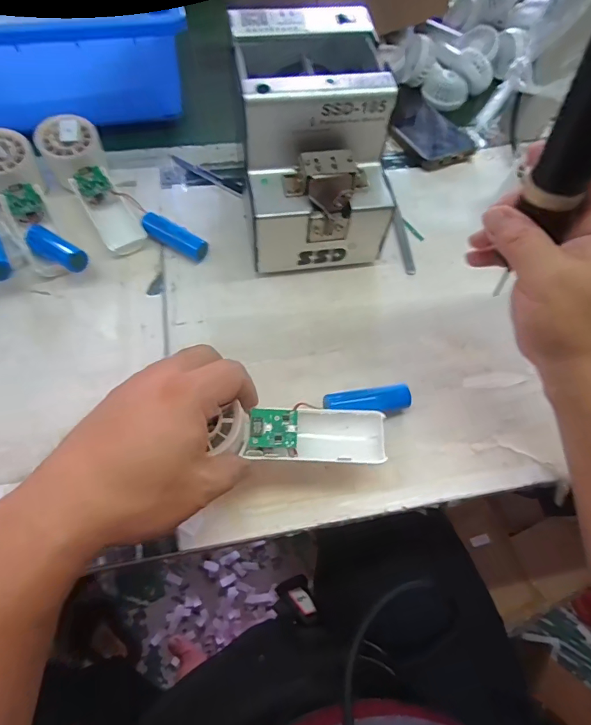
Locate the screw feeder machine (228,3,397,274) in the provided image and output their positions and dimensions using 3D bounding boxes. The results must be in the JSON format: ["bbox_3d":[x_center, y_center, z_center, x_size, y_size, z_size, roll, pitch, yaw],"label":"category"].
[{"bbox_3d":[0.013,-0.199,0.403,0.129,0.149,0.175,-6,64,-6],"label":"screw feeder machine"}]

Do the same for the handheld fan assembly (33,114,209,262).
[{"bbox_3d":[-0.180,-0.164,0.425,0.197,0.060,0.072,40,68,16],"label":"handheld fan assembly"}]

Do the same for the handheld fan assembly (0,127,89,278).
[{"bbox_3d":[-0.254,-0.148,0.410,0.059,0.063,0.167,-32,69,-18],"label":"handheld fan assembly"}]

